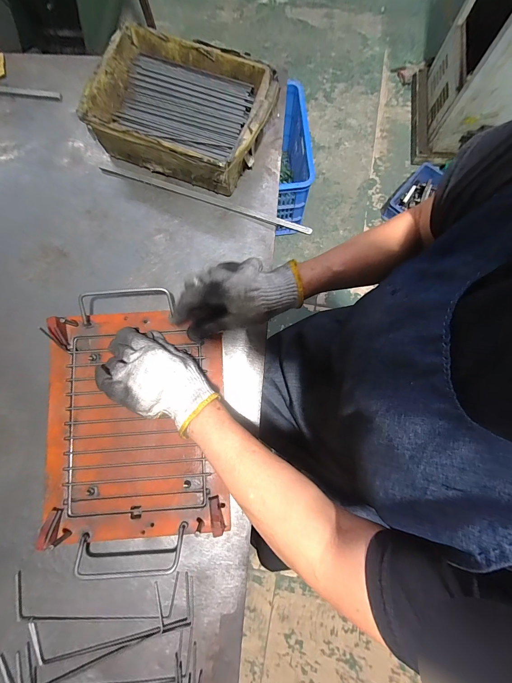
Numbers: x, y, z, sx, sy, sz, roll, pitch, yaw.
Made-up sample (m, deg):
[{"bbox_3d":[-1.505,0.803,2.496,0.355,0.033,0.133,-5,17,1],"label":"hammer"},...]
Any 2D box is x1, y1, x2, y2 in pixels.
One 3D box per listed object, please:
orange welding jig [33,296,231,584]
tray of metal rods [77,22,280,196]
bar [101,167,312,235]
[{"bbox_3d":[-0.171,0.104,0.392,0.248,0.033,0.366,-4,80,0],"label":"orange welding jig"},{"bbox_3d":[-0.110,-0.350,0.450,0.257,0.079,0.177,21,81,5],"label":"tray of metal rods"},{"bbox_3d":[-0.083,-0.228,0.464,0.354,0.008,0.010,18,80,4],"label":"bar"}]

